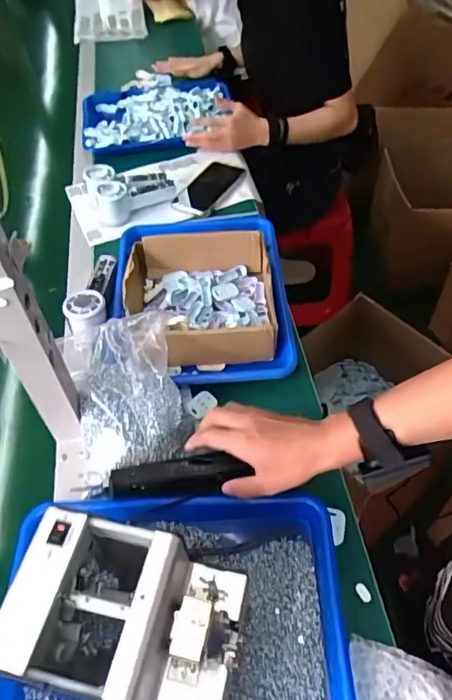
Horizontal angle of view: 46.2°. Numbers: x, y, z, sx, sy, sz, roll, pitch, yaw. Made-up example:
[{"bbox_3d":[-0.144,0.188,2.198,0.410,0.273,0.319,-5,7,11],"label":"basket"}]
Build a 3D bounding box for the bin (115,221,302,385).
[{"bbox_3d":[-0.042,-0.108,0.789,0.252,0.086,0.354,-5,50,2],"label":"bin"}]

